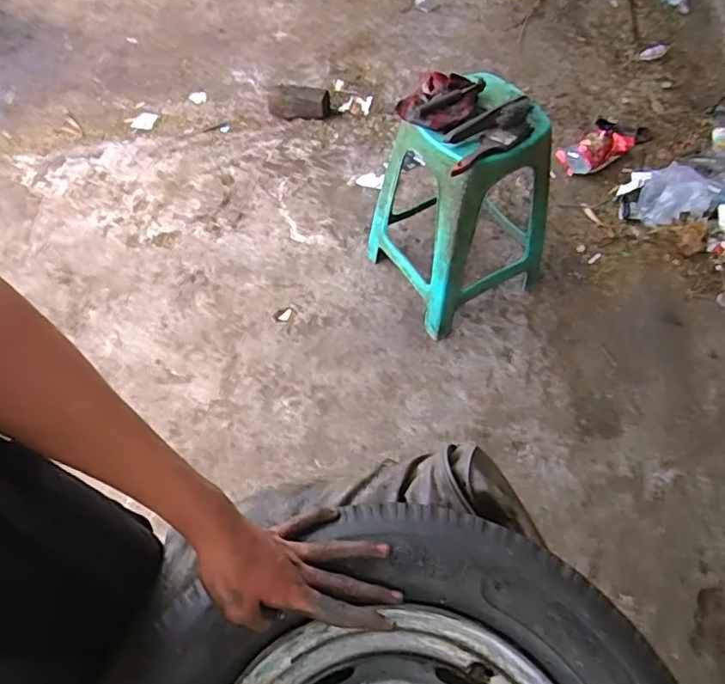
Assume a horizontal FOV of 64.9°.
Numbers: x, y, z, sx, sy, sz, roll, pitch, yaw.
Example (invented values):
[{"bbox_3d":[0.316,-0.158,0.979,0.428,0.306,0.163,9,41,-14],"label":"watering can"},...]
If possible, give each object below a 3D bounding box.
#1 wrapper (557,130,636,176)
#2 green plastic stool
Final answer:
[{"bbox_3d":[0.687,-0.571,1.705,0.186,0.079,0.124,-23,63,-14],"label":"wrapper"},{"bbox_3d":[0.233,-0.292,1.293,0.318,0.503,0.311,-20,63,-13],"label":"green plastic stool"}]

